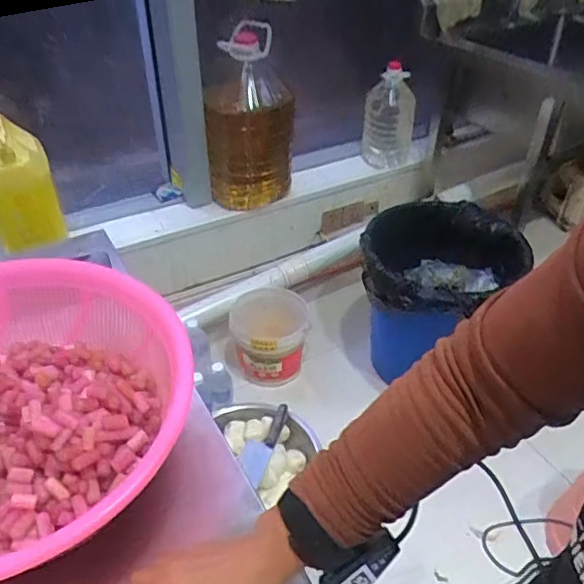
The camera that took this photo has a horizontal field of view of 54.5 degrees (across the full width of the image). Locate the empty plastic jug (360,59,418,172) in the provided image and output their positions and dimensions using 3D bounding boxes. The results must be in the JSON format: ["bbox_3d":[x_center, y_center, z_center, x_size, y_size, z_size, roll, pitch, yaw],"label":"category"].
[{"bbox_3d":[0.309,-0.534,1.802,0.162,0.337,0.133,7,40,7],"label":"empty plastic jug"}]

